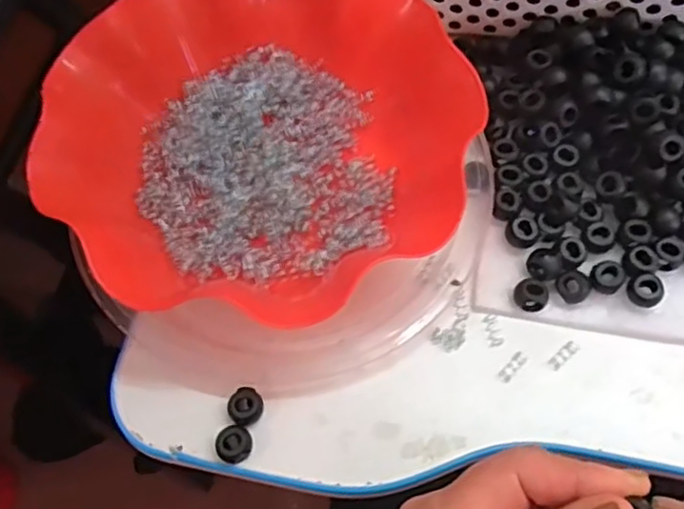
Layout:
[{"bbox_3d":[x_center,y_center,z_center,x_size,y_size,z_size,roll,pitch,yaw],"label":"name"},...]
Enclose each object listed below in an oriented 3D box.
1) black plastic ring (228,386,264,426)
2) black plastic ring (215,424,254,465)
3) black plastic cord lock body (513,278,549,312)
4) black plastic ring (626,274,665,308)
[{"bbox_3d":[-0.049,0.077,0.341,0.017,0.011,0.017,-1,69,2],"label":"black plastic ring"},{"bbox_3d":[-0.053,0.093,0.332,0.017,0.011,0.018,-1,69,2],"label":"black plastic ring"},{"bbox_3d":[0.100,0.021,0.358,0.017,0.010,0.017,-1,69,2],"label":"black plastic cord lock body"},{"bbox_3d":[0.159,0.019,0.352,0.017,0.013,0.016,-1,69,2],"label":"black plastic ring"}]

